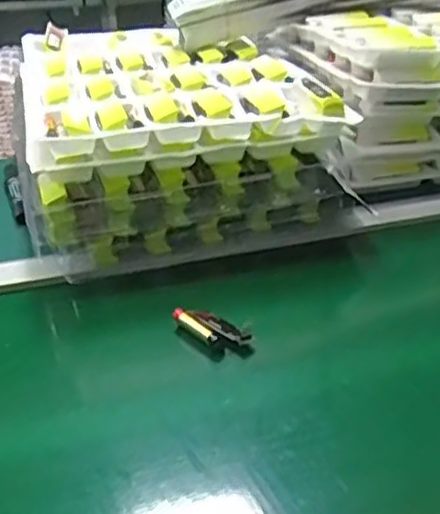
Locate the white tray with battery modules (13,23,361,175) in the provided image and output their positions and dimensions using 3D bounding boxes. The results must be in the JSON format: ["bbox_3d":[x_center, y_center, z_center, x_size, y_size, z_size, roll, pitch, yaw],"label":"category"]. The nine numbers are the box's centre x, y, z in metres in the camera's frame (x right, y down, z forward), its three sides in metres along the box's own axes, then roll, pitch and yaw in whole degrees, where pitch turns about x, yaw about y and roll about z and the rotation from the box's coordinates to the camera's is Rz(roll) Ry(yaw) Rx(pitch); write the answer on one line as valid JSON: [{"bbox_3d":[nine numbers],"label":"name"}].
[{"bbox_3d":[-0.070,-0.212,0.824,0.316,0.048,0.425,-10,29,-11],"label":"white tray with battery modules"}]

